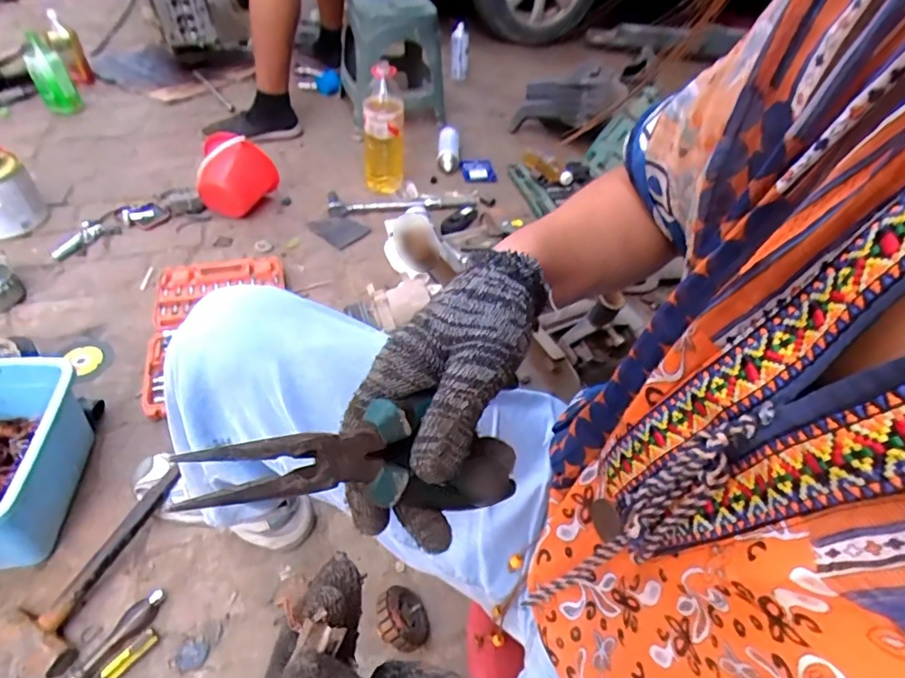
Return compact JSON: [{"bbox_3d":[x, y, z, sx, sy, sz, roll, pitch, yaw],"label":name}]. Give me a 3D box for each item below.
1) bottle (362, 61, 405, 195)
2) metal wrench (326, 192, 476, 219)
[{"bbox_3d":[-0.177,-0.531,1.352,0.101,0.302,0.089,3,46,-5],"label":"bottle"},{"bbox_3d":[-0.133,-0.365,1.396,0.390,0.025,0.080,-1,47,-8],"label":"metal wrench"}]

